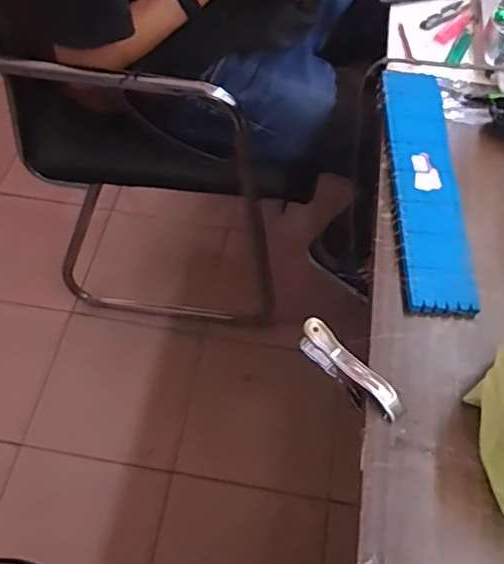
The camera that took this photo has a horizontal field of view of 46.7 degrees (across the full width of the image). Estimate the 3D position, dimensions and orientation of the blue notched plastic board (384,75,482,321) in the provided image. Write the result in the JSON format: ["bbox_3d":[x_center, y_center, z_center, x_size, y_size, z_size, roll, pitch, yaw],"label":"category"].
[{"bbox_3d":[0.188,-0.117,0.641,0.069,0.016,0.337,4,56,-1],"label":"blue notched plastic board"}]

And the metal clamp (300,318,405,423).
[{"bbox_3d":[0.089,0.083,0.534,0.021,0.043,0.115,-33,64,-22],"label":"metal clamp"}]

